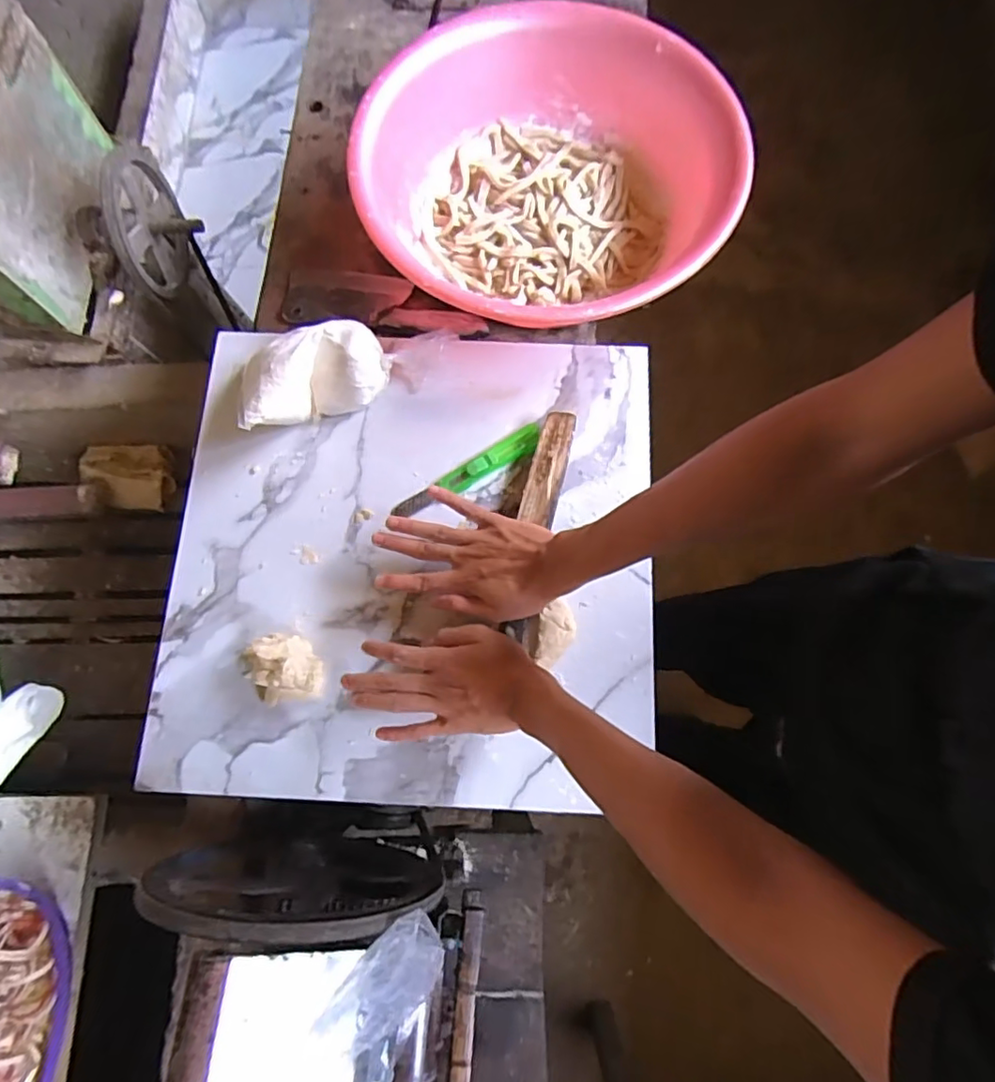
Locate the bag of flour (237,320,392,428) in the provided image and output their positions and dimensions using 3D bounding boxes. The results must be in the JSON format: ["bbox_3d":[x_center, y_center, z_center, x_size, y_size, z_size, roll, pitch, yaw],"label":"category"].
[{"bbox_3d":[-0.197,-0.174,0.625,0.161,0.073,0.088,-24,75,-7],"label":"bag of flour"}]

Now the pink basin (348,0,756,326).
[{"bbox_3d":[0.059,-0.415,0.675,0.393,0.138,0.426,0,74,0],"label":"pink basin"}]

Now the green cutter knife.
[{"bbox_3d":[-0.029,-0.077,0.629,0.179,0.014,0.033,-30,76,-8],"label":"green cutter knife"}]

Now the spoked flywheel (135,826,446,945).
[{"bbox_3d":[-0.174,0.300,0.520,0.238,0.244,0.042,2,74,1],"label":"spoked flywheel"}]

